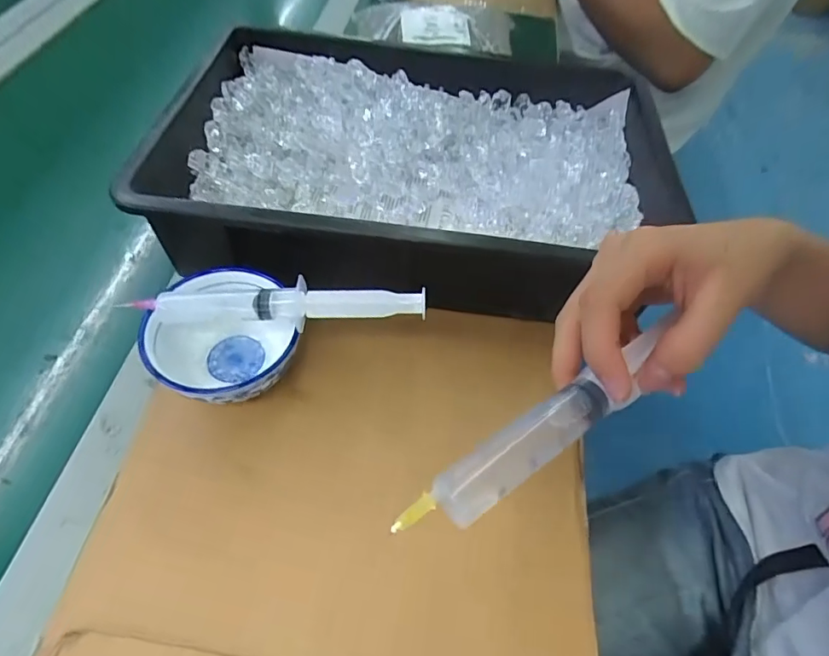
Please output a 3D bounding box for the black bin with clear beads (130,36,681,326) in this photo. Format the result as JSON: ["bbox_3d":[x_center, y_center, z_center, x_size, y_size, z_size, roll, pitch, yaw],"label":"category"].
[{"bbox_3d":[0.001,-0.147,0.448,0.407,0.092,0.294,4,55,-2],"label":"black bin with clear beads"}]

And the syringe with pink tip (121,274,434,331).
[{"bbox_3d":[-0.089,-0.015,0.329,0.189,0.026,0.024,3,55,-4],"label":"syringe with pink tip"}]

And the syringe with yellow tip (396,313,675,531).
[{"bbox_3d":[0.062,0.040,0.215,0.157,0.016,0.022,-30,63,-22],"label":"syringe with yellow tip"}]

